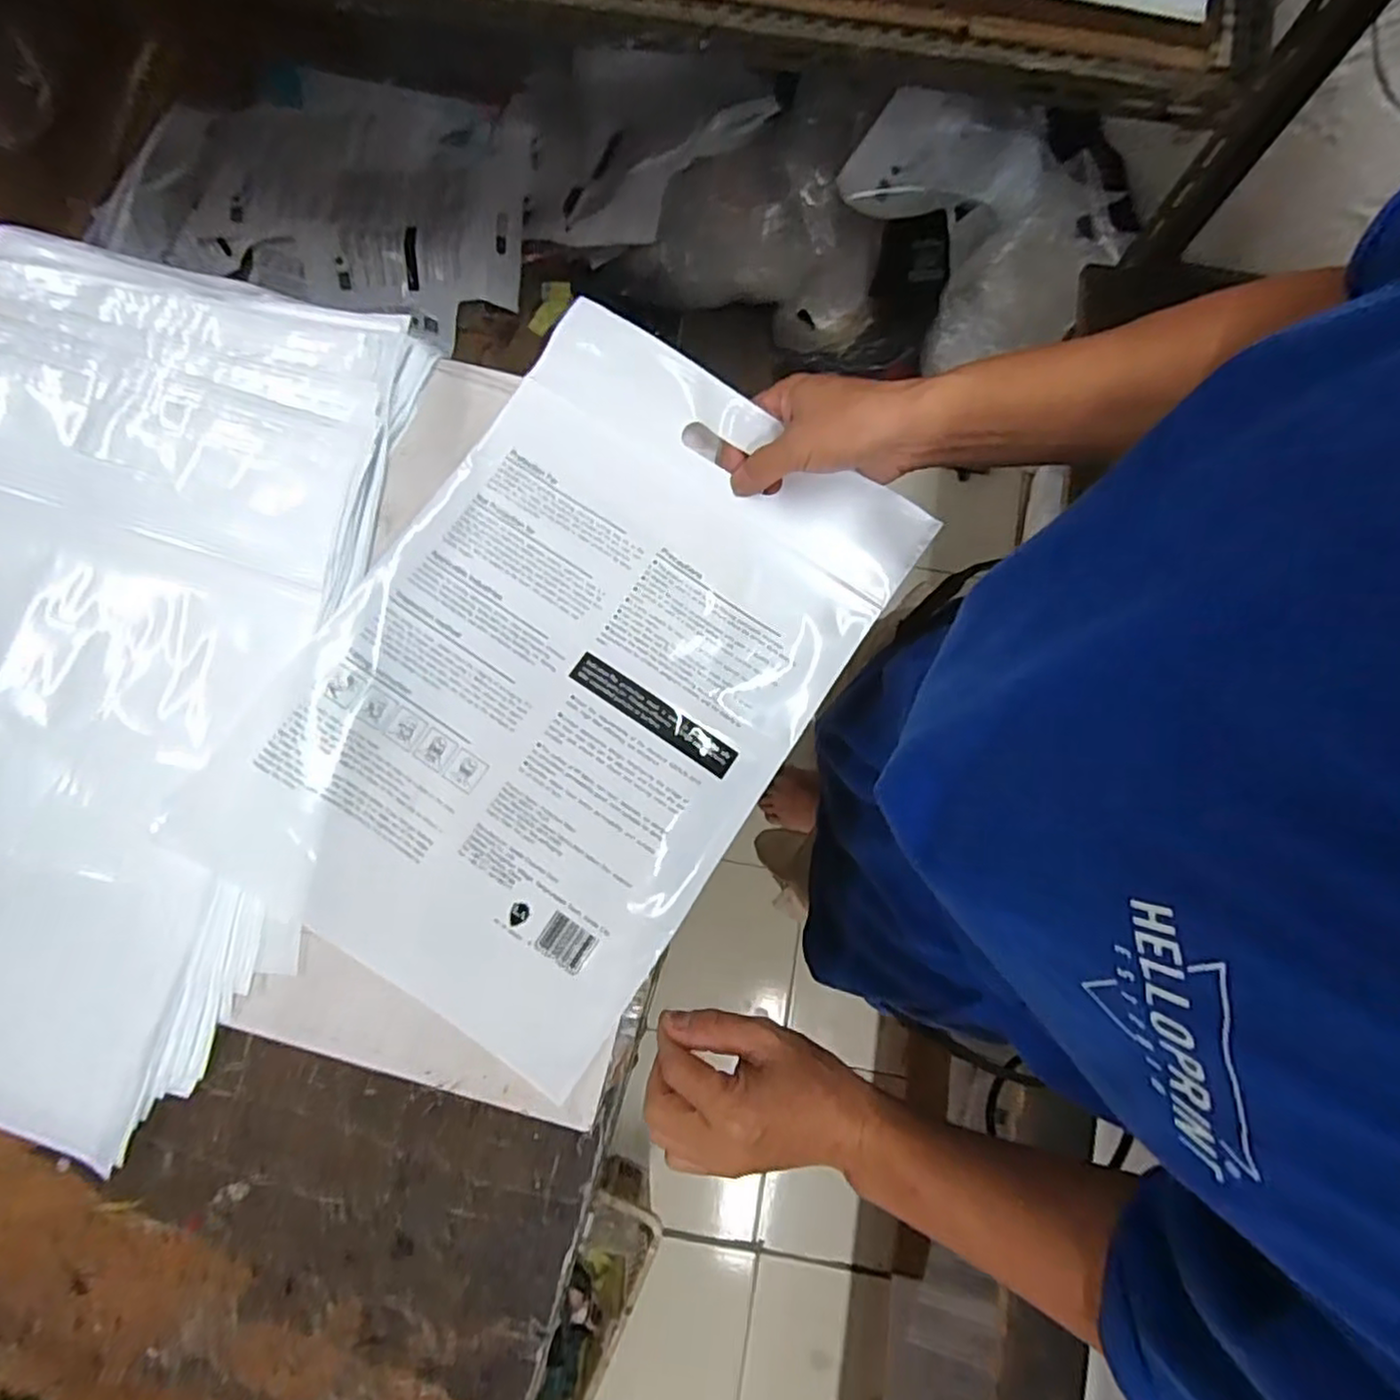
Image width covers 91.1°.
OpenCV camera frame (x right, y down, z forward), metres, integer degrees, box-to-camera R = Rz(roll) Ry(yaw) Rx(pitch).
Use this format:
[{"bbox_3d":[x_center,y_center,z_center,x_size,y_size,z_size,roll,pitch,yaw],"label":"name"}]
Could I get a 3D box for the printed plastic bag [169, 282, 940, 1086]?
[{"bbox_3d":[-0.090,-0.017,0.444,0.289,0.062,0.423,33,79,8],"label":"printed plastic bag"}]

